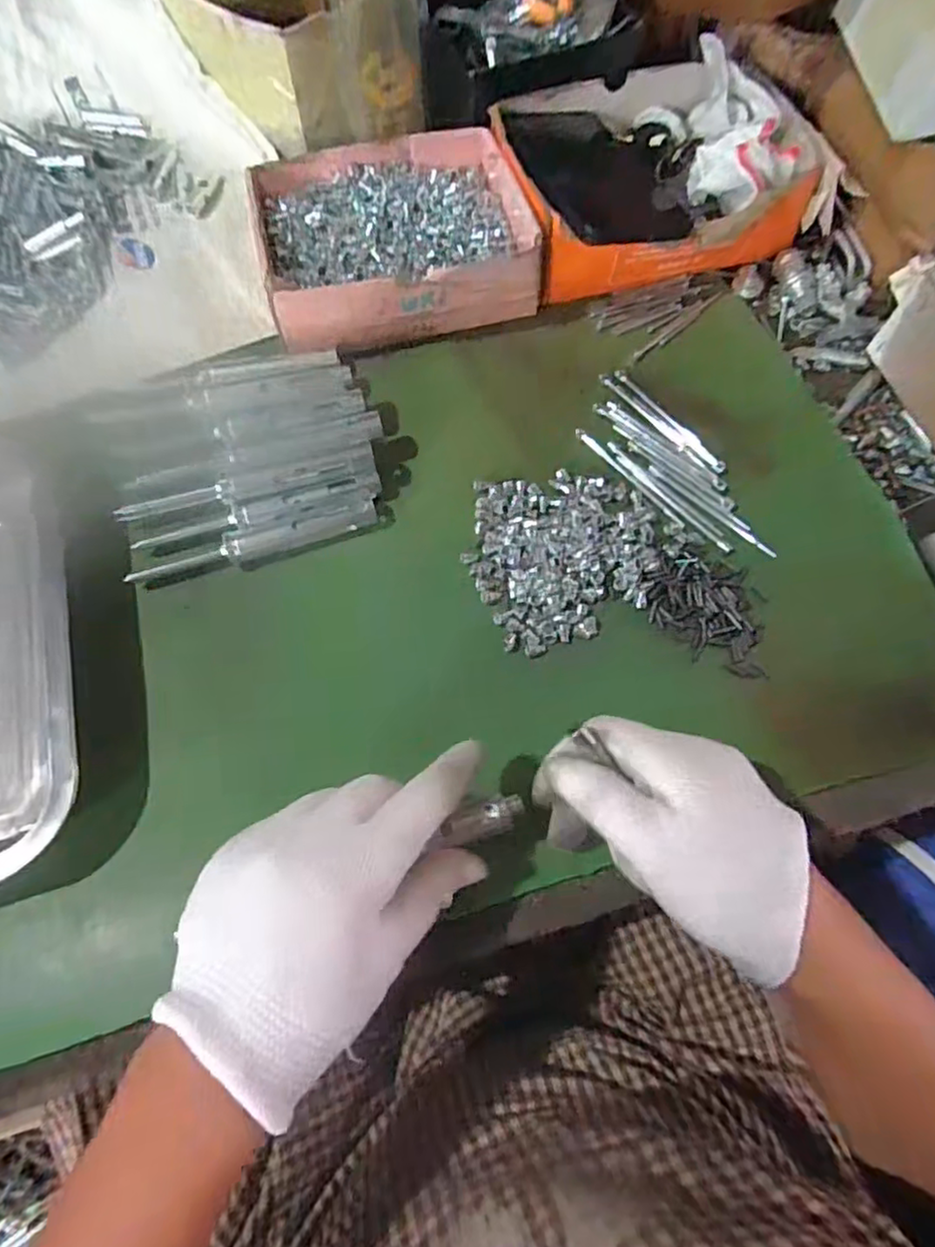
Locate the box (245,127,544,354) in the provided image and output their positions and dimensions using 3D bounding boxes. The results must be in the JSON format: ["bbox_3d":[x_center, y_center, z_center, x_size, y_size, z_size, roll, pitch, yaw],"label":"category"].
[{"bbox_3d":[-0.051,-0.265,0.443,0.176,0.047,0.160,-11,68,-5],"label":"box"}]

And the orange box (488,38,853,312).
[{"bbox_3d":[0.125,-0.316,0.452,0.197,0.068,0.163,-12,68,-5],"label":"orange box"}]

